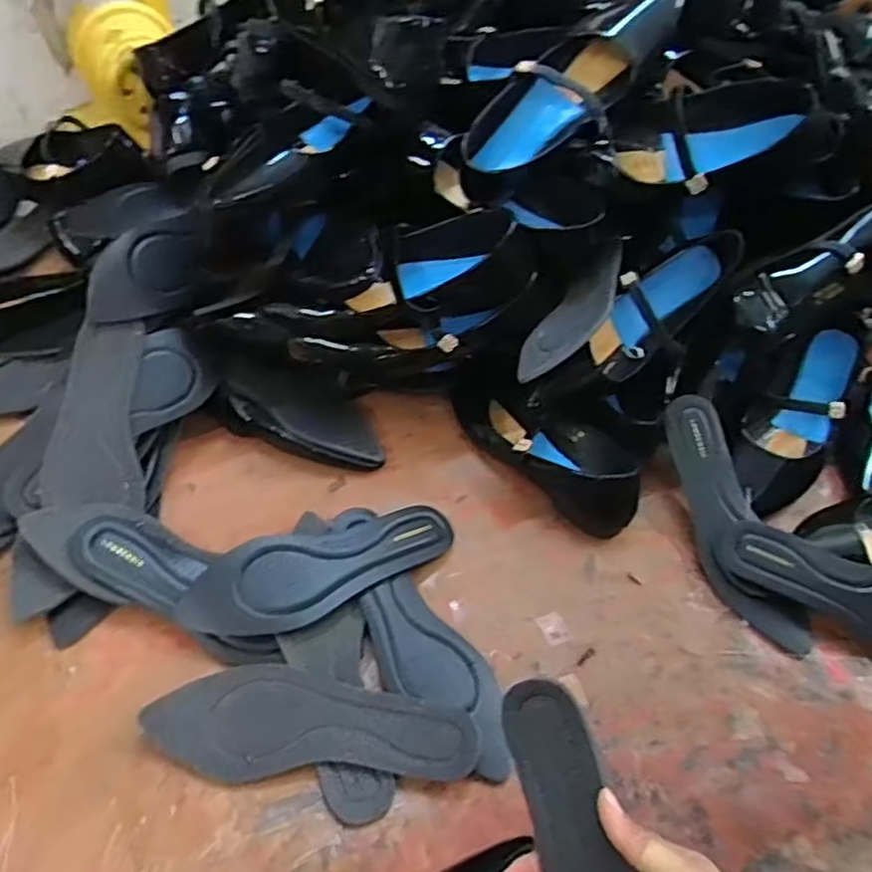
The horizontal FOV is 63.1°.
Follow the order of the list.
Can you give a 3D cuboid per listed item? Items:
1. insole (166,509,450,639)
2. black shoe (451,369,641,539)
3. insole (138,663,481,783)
[{"bbox_3d":[-0.090,0.107,0.582,0.225,0.021,0.075,-15,54,-17],"label":"insole"},{"bbox_3d":[0.103,0.003,0.673,0.211,0.056,0.087,36,56,22],"label":"black shoe"},{"bbox_3d":[-0.088,0.204,0.512,0.227,0.026,0.075,2,51,-4],"label":"insole"}]

